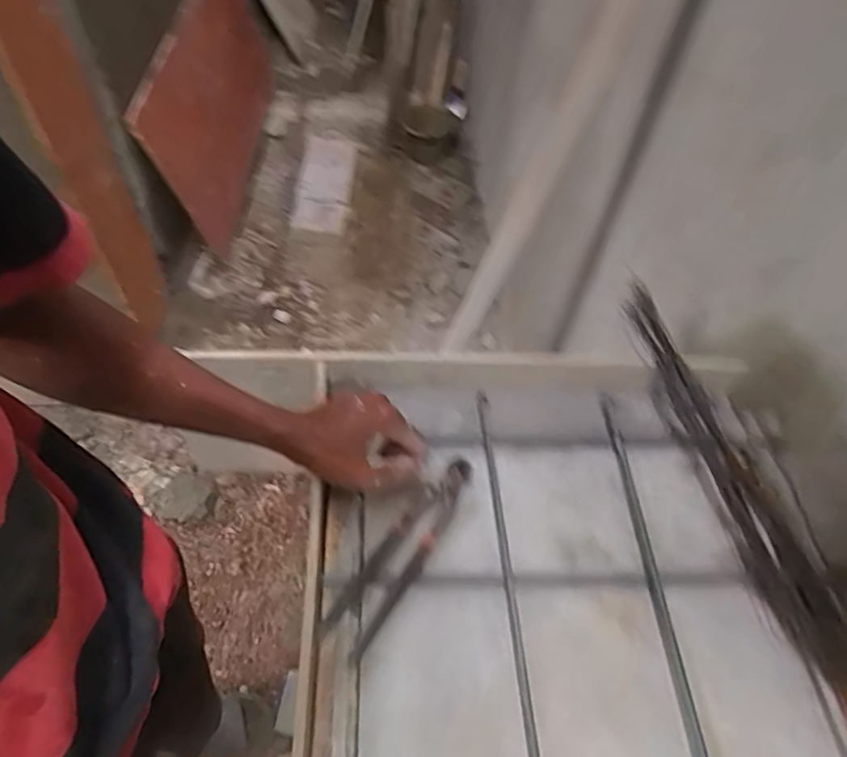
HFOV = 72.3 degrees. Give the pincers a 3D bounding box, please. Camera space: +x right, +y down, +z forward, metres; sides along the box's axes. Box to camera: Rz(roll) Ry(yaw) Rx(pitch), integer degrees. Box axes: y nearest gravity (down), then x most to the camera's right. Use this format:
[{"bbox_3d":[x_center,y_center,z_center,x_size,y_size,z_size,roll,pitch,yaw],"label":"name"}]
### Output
[{"bbox_3d":[-0.013,0.154,0.541,0.042,0.018,0.200,30,54,17],"label":"pincers"}]

